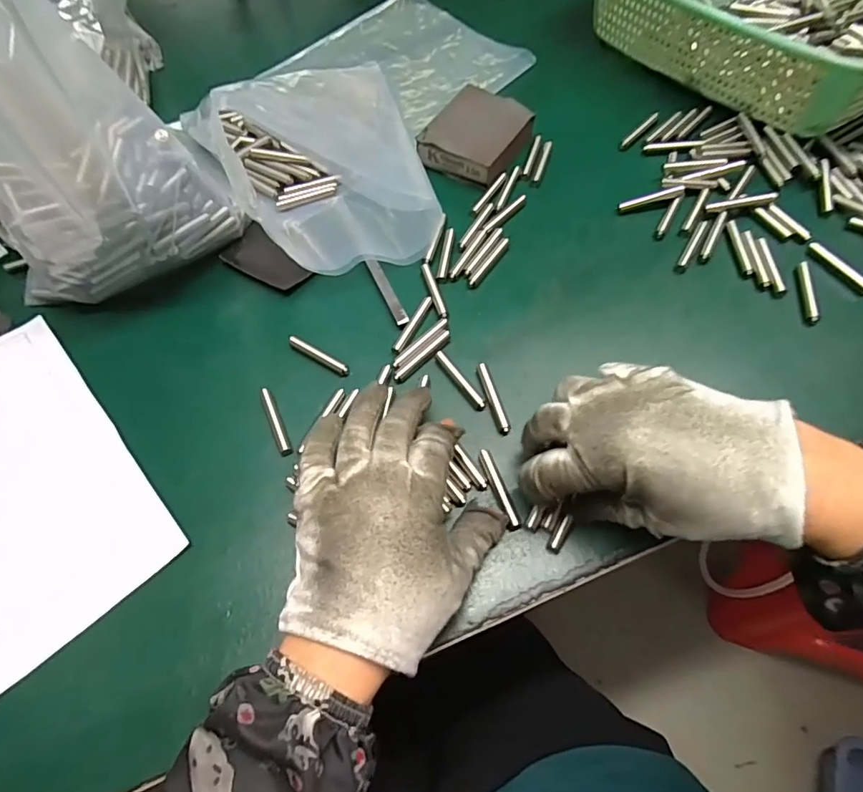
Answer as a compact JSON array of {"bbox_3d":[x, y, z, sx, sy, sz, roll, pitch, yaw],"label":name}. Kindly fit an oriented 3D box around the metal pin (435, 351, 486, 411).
[{"bbox_3d":[0.018,-0.010,0.330,0.007,0.007,0.048,-32,67,-12],"label":"metal pin"}]

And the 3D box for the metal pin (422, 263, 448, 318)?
[{"bbox_3d":[0.002,-0.076,0.363,0.007,0.004,0.050,-16,64,-5],"label":"metal pin"}]

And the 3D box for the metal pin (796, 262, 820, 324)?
[{"bbox_3d":[0.251,-0.070,0.342,0.006,0.008,0.048,5,64,5],"label":"metal pin"}]

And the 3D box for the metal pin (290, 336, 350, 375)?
[{"bbox_3d":[-0.076,-0.027,0.346,0.048,0.004,0.008,30,69,16],"label":"metal pin"}]

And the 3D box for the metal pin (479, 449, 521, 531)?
[{"bbox_3d":[0.039,0.053,0.295,0.008,0.006,0.049,-18,65,-6],"label":"metal pin"}]

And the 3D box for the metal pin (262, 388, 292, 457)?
[{"bbox_3d":[-0.099,0.016,0.326,0.007,0.006,0.049,-22,65,-8],"label":"metal pin"}]

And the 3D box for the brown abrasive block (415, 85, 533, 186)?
[{"bbox_3d":[0.039,-0.214,0.419,0.073,0.020,0.082,30,69,16],"label":"brown abrasive block"}]

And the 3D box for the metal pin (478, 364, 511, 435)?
[{"bbox_3d":[0.039,0.002,0.323,0.008,0.007,0.048,-16,64,-5],"label":"metal pin"}]

